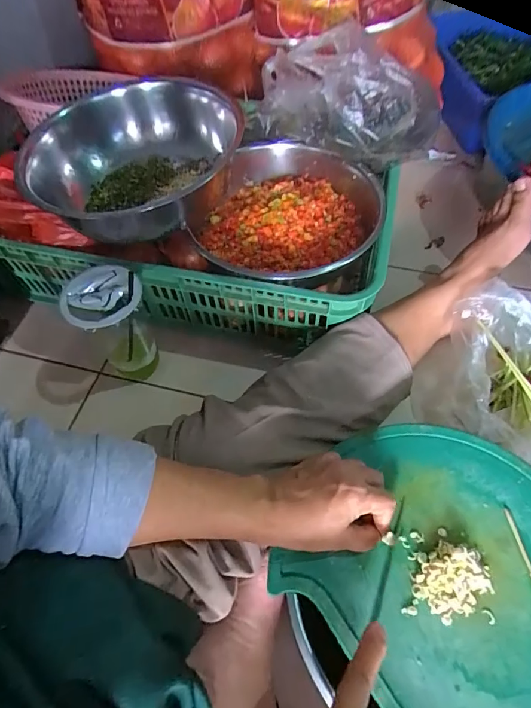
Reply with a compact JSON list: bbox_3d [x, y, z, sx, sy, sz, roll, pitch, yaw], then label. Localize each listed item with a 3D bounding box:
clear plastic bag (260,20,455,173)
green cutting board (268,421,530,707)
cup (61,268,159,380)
[{"bbox_3d":[0.101,-0.321,0.507,0.242,0.137,0.099,17,60,11],"label":"clear plastic bag"},{"bbox_3d":[0.167,0.198,0.352,0.254,0.019,0.279,-27,61,-16],"label":"green cutting board"},{"bbox_3d":[-0.181,-0.028,0.509,0.083,0.157,0.087,-36,64,-20],"label":"cup"}]

